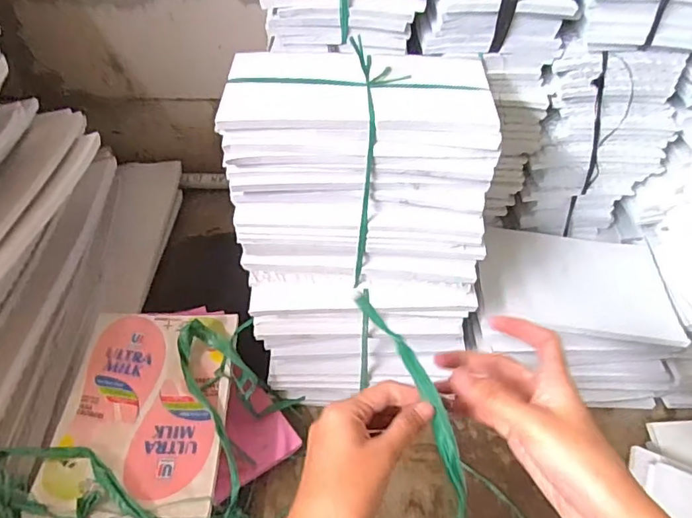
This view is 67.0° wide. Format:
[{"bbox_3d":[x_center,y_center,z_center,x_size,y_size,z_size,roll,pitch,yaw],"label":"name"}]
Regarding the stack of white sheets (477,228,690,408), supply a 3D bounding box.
[{"bbox_3d":[0.345,0.077,0.812,0.280,0.158,0.207,9,46,8],"label":"stack of white sheets"}]

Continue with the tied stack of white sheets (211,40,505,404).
[{"bbox_3d":[0.012,-0.016,0.658,0.273,0.424,0.171,-4,46,-5],"label":"tied stack of white sheets"}]

